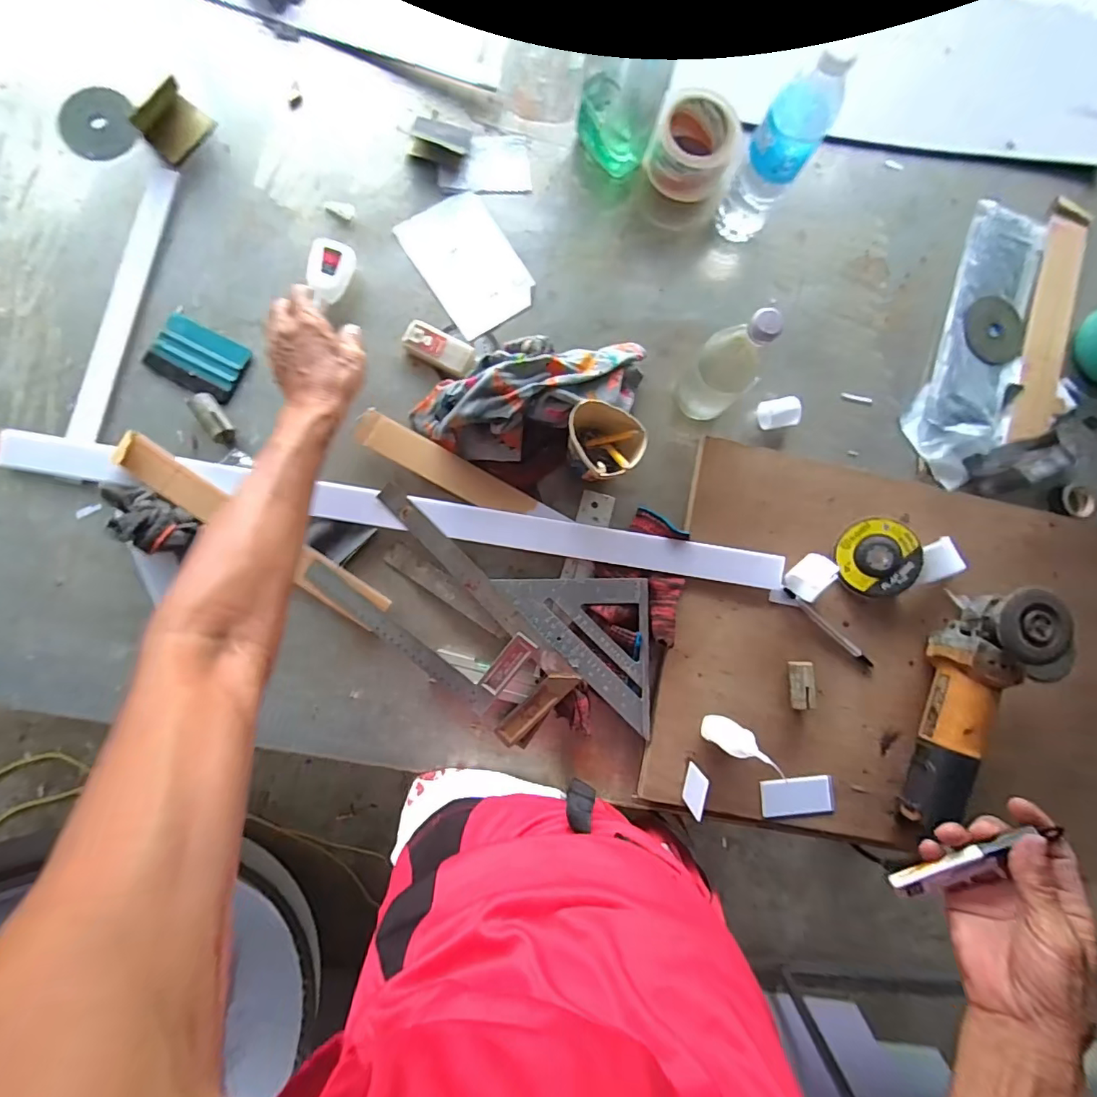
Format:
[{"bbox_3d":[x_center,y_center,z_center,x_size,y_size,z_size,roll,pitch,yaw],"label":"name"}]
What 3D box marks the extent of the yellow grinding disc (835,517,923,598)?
[{"bbox_3d":[0.383,0.011,0.586,0.088,0.011,0.089,0,91,13],"label":"yellow grinding disc"}]

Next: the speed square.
[{"bbox_3d":[0.032,0.118,0.564,0.163,0.014,0.167,0,85,-4],"label":"speed square"}]

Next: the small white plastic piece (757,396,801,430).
[{"bbox_3d":[0.279,-0.164,0.615,0.041,0.038,0.036,-10,85,-5],"label":"small white plastic piece"}]

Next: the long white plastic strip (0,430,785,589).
[{"bbox_3d":[-0.159,-0.039,0.564,0.859,0.016,0.041,9,84,-3],"label":"long white plastic strip"}]

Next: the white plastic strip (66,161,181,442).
[{"bbox_3d":[-0.480,-0.283,0.573,0.032,0.004,0.331,12,84,-2],"label":"white plastic strip"}]

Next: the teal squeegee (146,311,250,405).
[{"bbox_3d":[-0.395,-0.216,0.570,0.102,0.012,0.070,26,83,-1],"label":"teal squeegee"}]

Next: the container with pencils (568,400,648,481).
[{"bbox_3d":[0.052,-0.108,0.560,0.077,0.096,0.080,0,84,-4],"label":"container with pencils"}]

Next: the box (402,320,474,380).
[{"bbox_3d":[-0.127,-0.232,0.593,0.083,0.018,0.040,26,83,-1],"label":"box"}]

